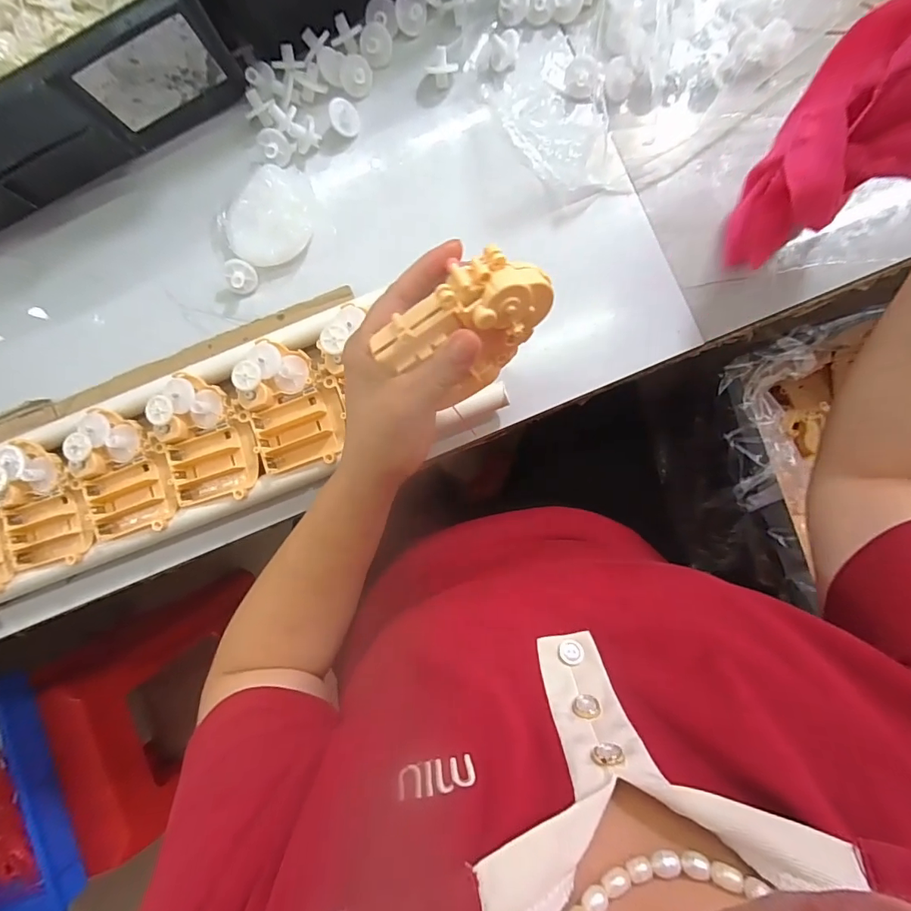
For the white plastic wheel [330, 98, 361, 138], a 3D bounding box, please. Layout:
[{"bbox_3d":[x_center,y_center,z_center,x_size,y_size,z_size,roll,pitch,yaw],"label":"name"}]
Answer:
[{"bbox_3d":[-0.091,-0.279,0.394,0.006,0.029,0.023,38,104,35],"label":"white plastic wheel"}]

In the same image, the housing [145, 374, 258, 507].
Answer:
[{"bbox_3d":[-0.199,-0.012,0.371,0.072,0.025,0.099,-27,88,0],"label":"housing"}]

